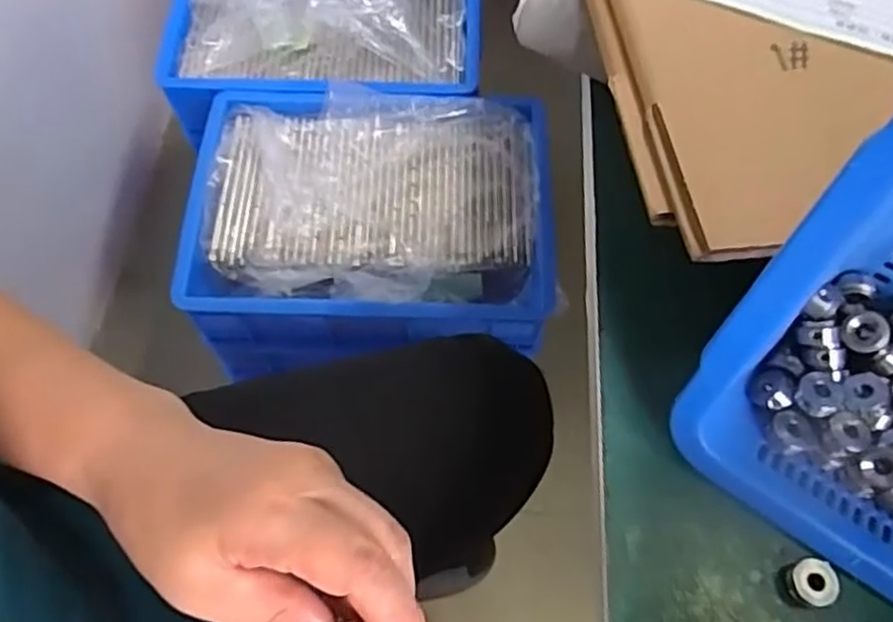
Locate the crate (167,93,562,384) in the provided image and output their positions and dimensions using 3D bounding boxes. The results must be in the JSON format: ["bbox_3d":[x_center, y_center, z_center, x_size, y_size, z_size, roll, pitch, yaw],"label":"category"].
[{"bbox_3d":[-0.088,-0.101,0.839,0.412,0.128,0.334,-1,63,-2],"label":"crate"}]

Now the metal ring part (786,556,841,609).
[{"bbox_3d":[0.165,0.122,0.321,0.016,0.016,0.020,-8,64,-5],"label":"metal ring part"}]

